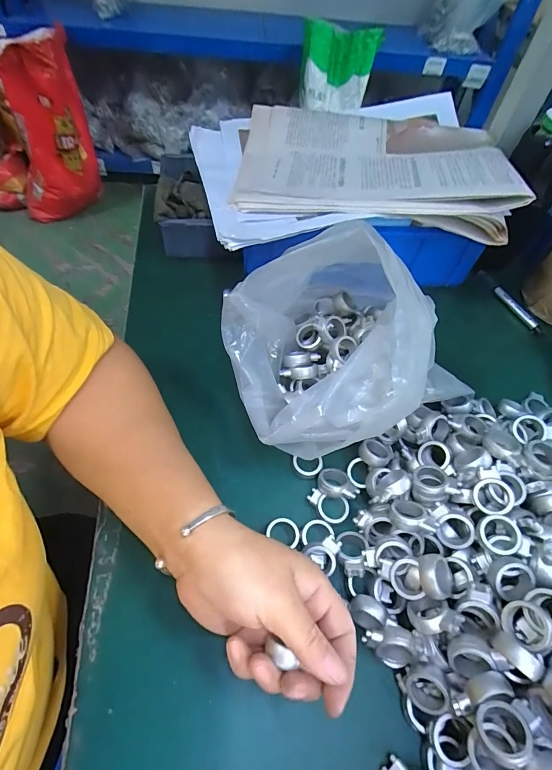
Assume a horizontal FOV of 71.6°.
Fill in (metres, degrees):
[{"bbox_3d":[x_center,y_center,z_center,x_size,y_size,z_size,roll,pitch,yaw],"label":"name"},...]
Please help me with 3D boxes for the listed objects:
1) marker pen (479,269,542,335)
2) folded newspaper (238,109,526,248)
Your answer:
[{"bbox_3d":[0.288,-0.105,0.474,0.015,0.009,0.107,-22,61,-17],"label":"marker pen"},{"bbox_3d":[0.099,-0.251,0.418,0.276,0.044,0.201,6,55,-2],"label":"folded newspaper"}]

